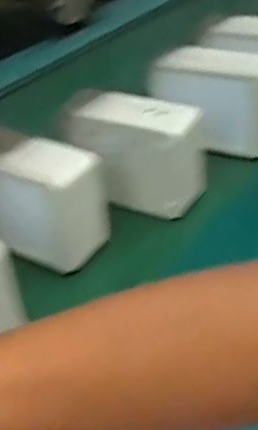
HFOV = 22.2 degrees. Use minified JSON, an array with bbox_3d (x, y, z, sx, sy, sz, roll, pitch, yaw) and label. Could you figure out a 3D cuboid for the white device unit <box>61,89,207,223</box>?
[{"bbox_3d":[0.005,-0.063,0.680,0.144,0.105,0.054,15,40,24],"label":"white device unit"}]

